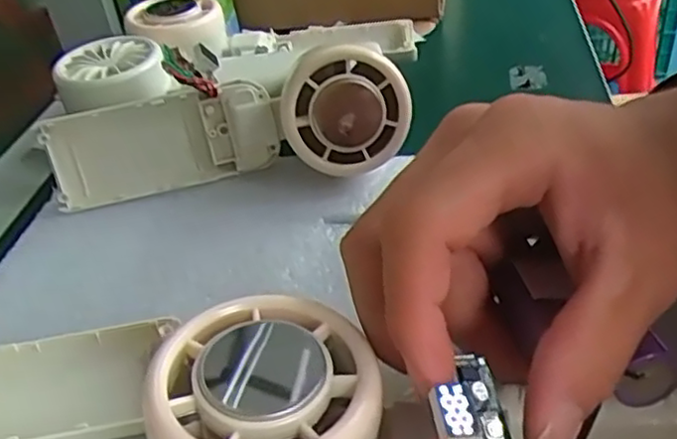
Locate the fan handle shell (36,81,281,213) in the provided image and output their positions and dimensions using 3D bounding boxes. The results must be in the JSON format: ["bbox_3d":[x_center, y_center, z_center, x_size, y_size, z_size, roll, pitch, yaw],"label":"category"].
[{"bbox_3d":[-0.081,-0.034,0.312,0.103,0.041,0.017,-10,38,-3],"label":"fan handle shell"}]

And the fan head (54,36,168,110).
[{"bbox_3d":[-0.115,-0.073,0.344,0.052,0.019,0.052,-19,40,-15],"label":"fan head"}]

